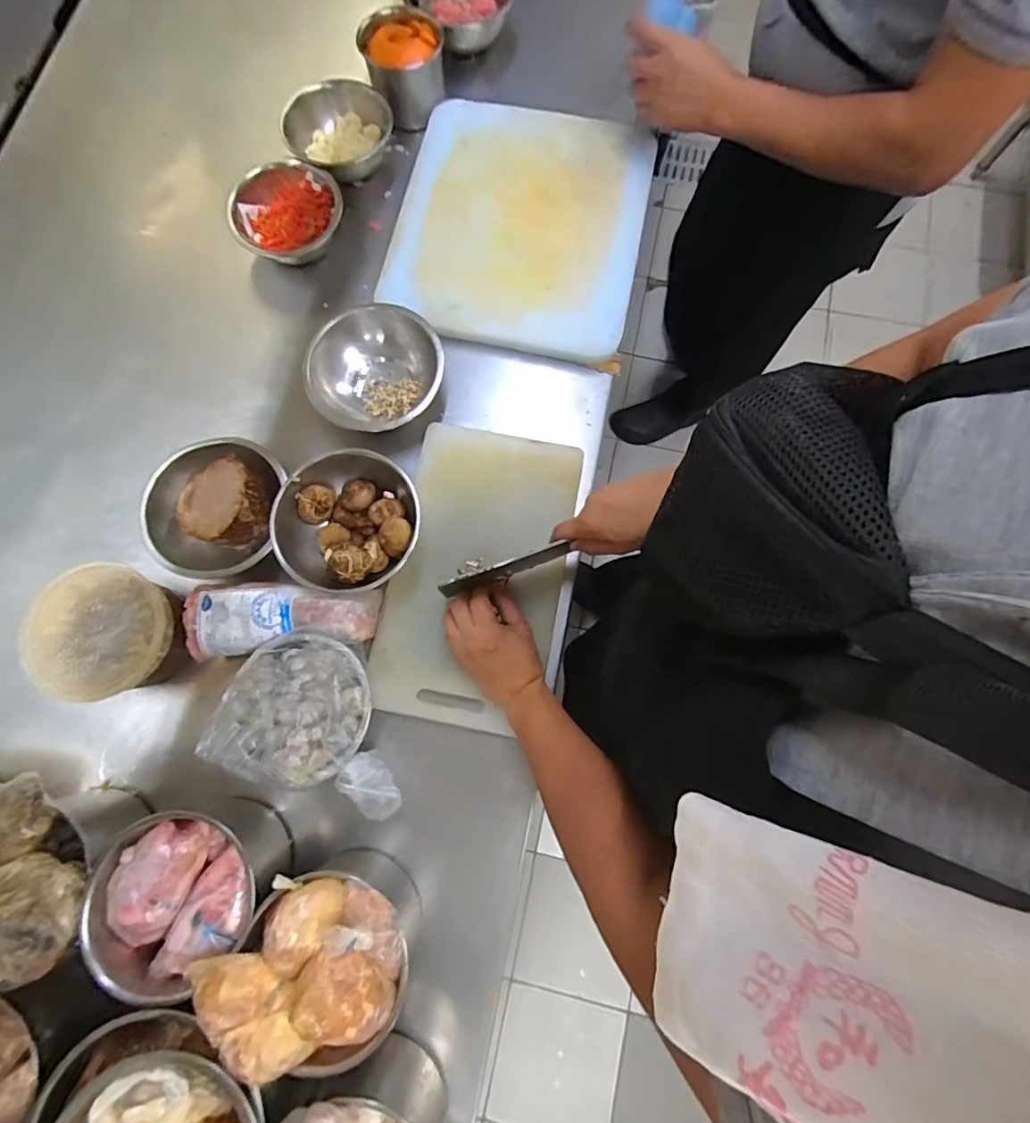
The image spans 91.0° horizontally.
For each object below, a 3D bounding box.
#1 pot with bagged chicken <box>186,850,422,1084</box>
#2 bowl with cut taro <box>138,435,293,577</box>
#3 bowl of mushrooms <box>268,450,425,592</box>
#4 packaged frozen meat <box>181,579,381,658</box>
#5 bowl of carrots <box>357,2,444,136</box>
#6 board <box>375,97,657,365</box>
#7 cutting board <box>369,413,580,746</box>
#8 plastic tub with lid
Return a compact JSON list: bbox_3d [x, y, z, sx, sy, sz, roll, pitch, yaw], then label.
[{"bbox_3d":[-0.174,0.368,0.481,0.150,0.166,0.144,0,77,1],"label":"pot with bagged chicken"},{"bbox_3d":[-0.364,-0.062,0.627,0.152,0.061,0.167,0,77,1],"label":"bowl with cut taro"},{"bbox_3d":[-0.202,-0.054,0.617,0.166,0.058,0.169,0,77,1],"label":"bowl of mushrooms"},{"bbox_3d":[-0.269,0.063,0.592,0.210,0.045,0.082,-3,77,0],"label":"packaged frozen meat"},{"bbox_3d":[-0.163,-0.724,0.759,0.112,0.101,0.105,0,77,1],"label":"bowl of carrots"},{"bbox_3d":[0.007,-0.485,0.723,0.341,0.036,0.372,11,79,1],"label":"board"},{"bbox_3d":[-0.045,0.009,0.625,0.206,0.025,0.366,10,77,3],"label":"cutting board"},{"bbox_3d":[-0.452,0.082,0.581,0.142,0.089,0.140,0,77,1],"label":"plastic tub with lid"}]

